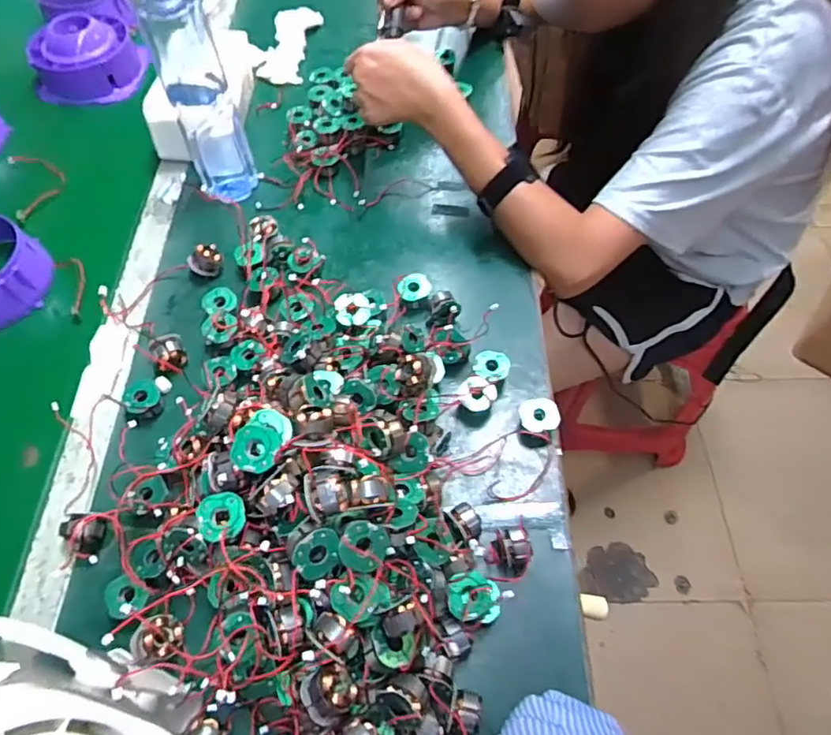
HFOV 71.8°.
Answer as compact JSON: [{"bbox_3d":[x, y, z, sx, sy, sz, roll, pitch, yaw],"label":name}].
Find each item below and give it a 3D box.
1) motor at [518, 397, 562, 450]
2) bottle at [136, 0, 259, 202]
[{"bbox_3d":[0.105,0.048,0.501,0.035,0.030,0.036,0,60,0],"label":"motor"},{"bbox_3d":[-0.223,-0.289,0.587,0.063,0.224,0.076,-17,61,-10],"label":"bottle"}]

